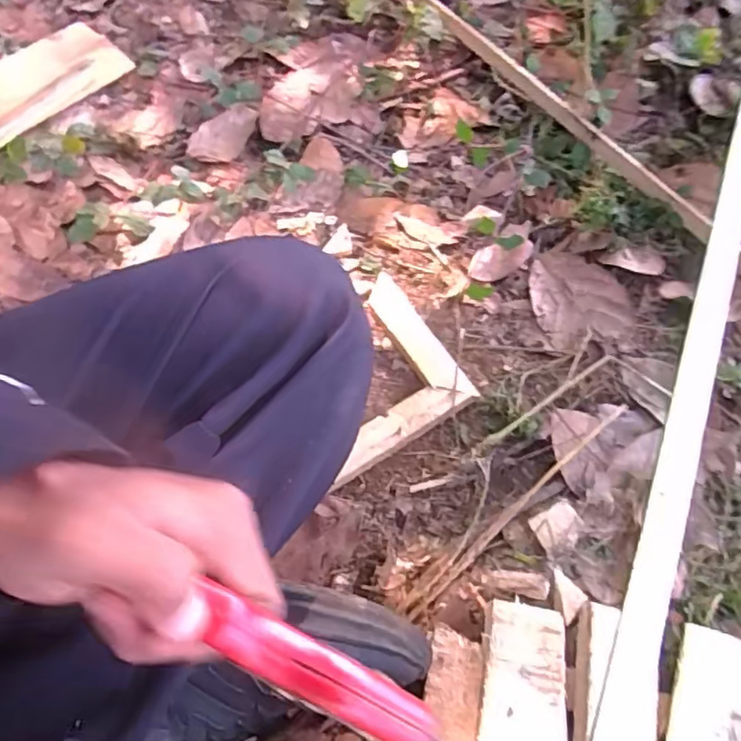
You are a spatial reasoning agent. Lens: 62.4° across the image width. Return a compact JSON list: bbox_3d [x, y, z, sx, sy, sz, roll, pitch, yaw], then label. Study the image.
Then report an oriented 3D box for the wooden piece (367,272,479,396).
[{"bbox_3d":[0.041,-0.031,0.578,0.037,0.015,0.156,-27,65,-14],"label":"wooden piece"}]

